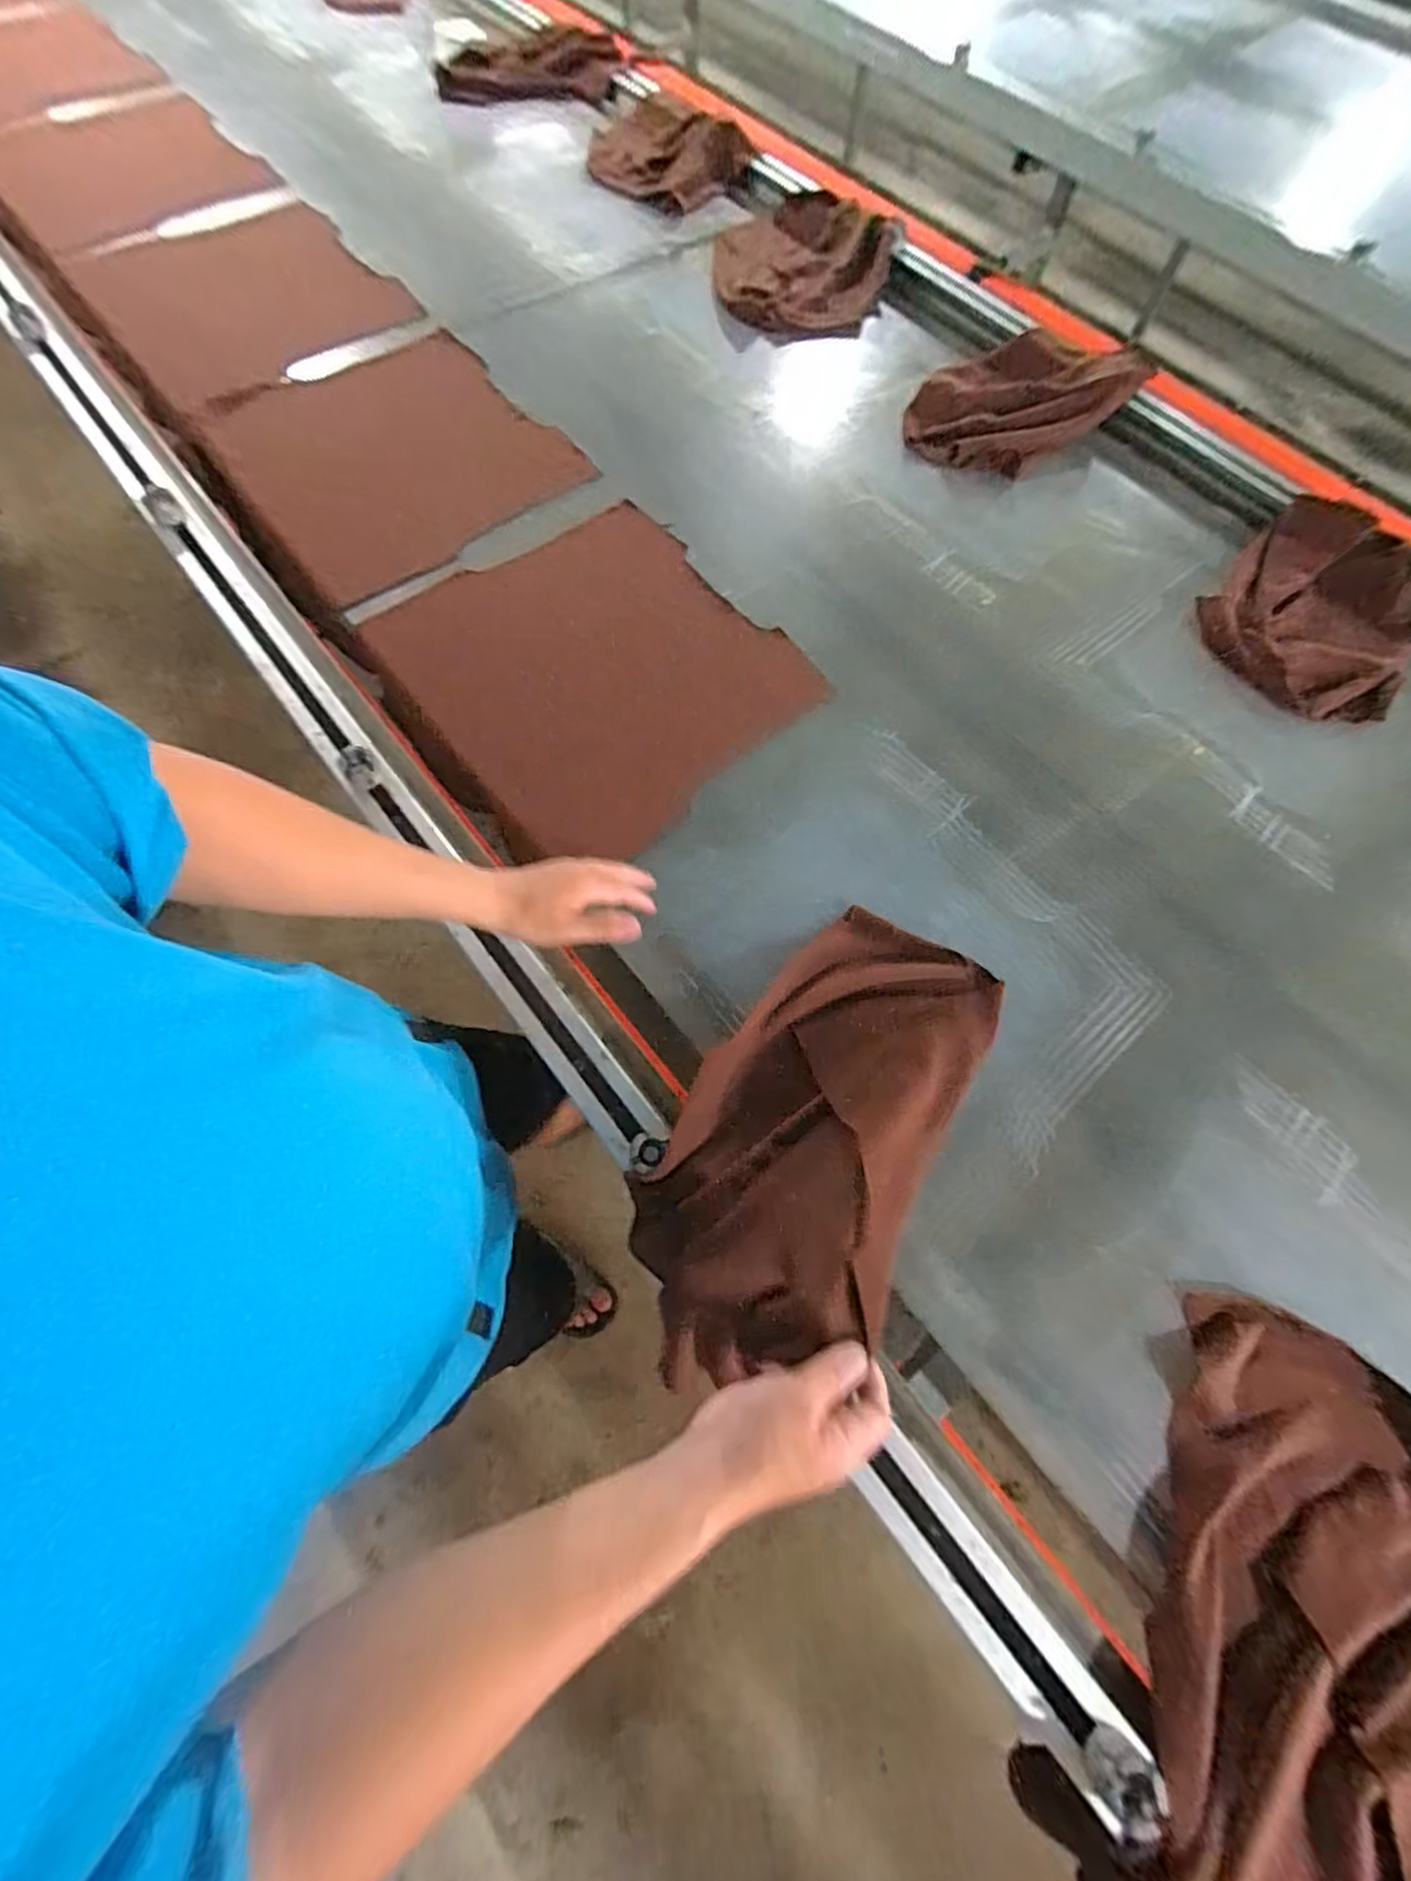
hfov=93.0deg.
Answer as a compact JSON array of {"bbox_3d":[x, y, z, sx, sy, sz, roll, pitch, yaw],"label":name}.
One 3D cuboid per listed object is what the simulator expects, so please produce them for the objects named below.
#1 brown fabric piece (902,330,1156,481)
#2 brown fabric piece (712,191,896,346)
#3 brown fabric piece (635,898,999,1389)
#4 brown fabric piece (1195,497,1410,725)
[{"bbox_3d":[0.481,-0.841,1.039,0.378,0.059,0.237,-33,73,-14],"label":"brown fabric piece"},{"bbox_3d":[0.167,-1.222,1.203,0.317,0.061,0.456,12,68,1],"label":"brown fabric piece"},{"bbox_3d":[0.101,0.155,0.597,0.202,0.099,0.432,32,62,10],"label":"brown fabric piece"},{"bbox_3d":[0.824,-0.449,0.885,0.258,0.042,0.371,34,71,11],"label":"brown fabric piece"}]

